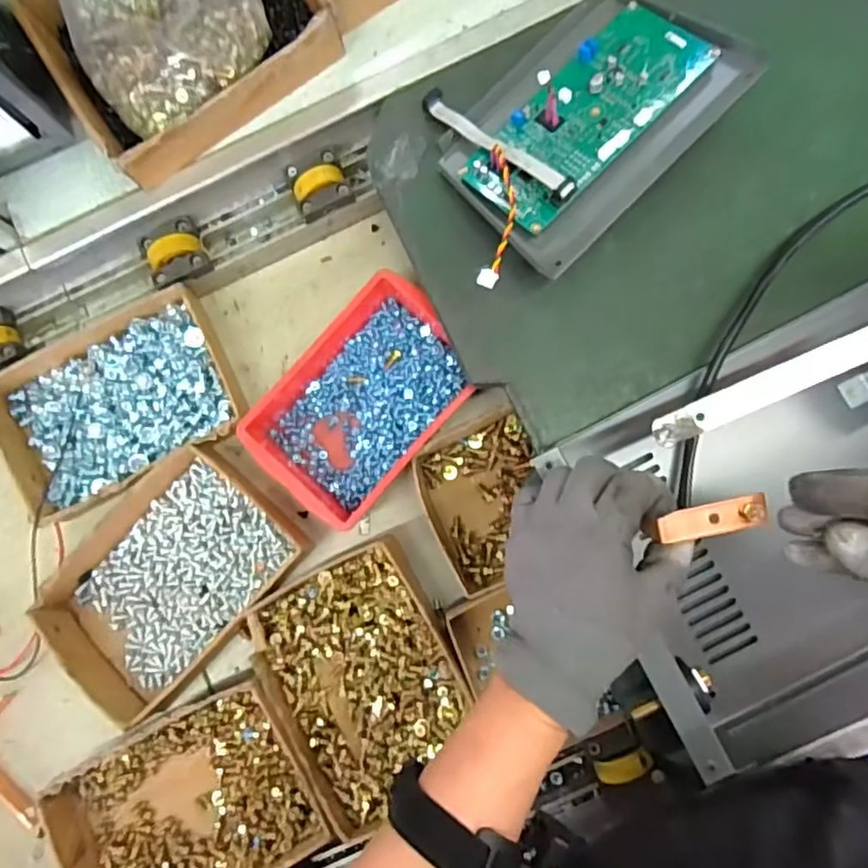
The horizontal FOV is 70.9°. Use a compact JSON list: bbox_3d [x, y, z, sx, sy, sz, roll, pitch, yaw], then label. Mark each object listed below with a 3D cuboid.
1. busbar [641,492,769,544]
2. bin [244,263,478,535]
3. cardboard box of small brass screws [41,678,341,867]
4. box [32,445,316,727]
[{"bbox_3d":[0.156,0.048,0.342,0.062,0.006,0.018,-14,84,3],"label":"busbar"},{"bbox_3d":[-0.064,-0.030,0.551,0.139,0.055,0.199,42,88,7],"label":"bin"},{"bbox_3d":[-0.208,0.320,0.519,0.216,0.043,0.155,-30,83,0],"label":"cardboard box of small brass screws"},{"bbox_3d":[-0.239,0.131,0.553,0.153,0.049,0.219,45,89,7],"label":"box"}]

